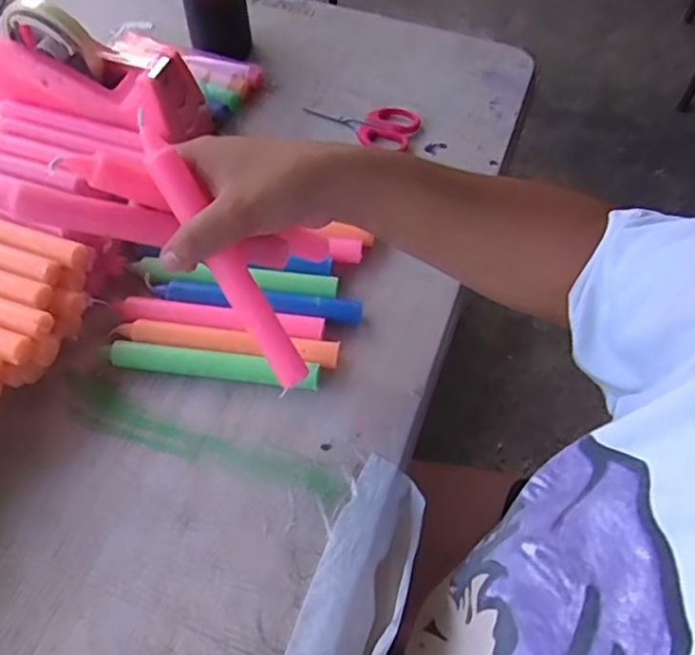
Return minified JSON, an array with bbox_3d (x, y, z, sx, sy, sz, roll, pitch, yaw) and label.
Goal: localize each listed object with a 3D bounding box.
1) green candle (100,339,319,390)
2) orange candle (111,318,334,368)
[{"bbox_3d":[-0.101,0.027,0.455,0.158,0.020,0.019,7,58,2],"label":"green candle"},{"bbox_3d":[-0.090,0.012,0.460,0.166,0.018,0.021,5,58,1],"label":"orange candle"}]

